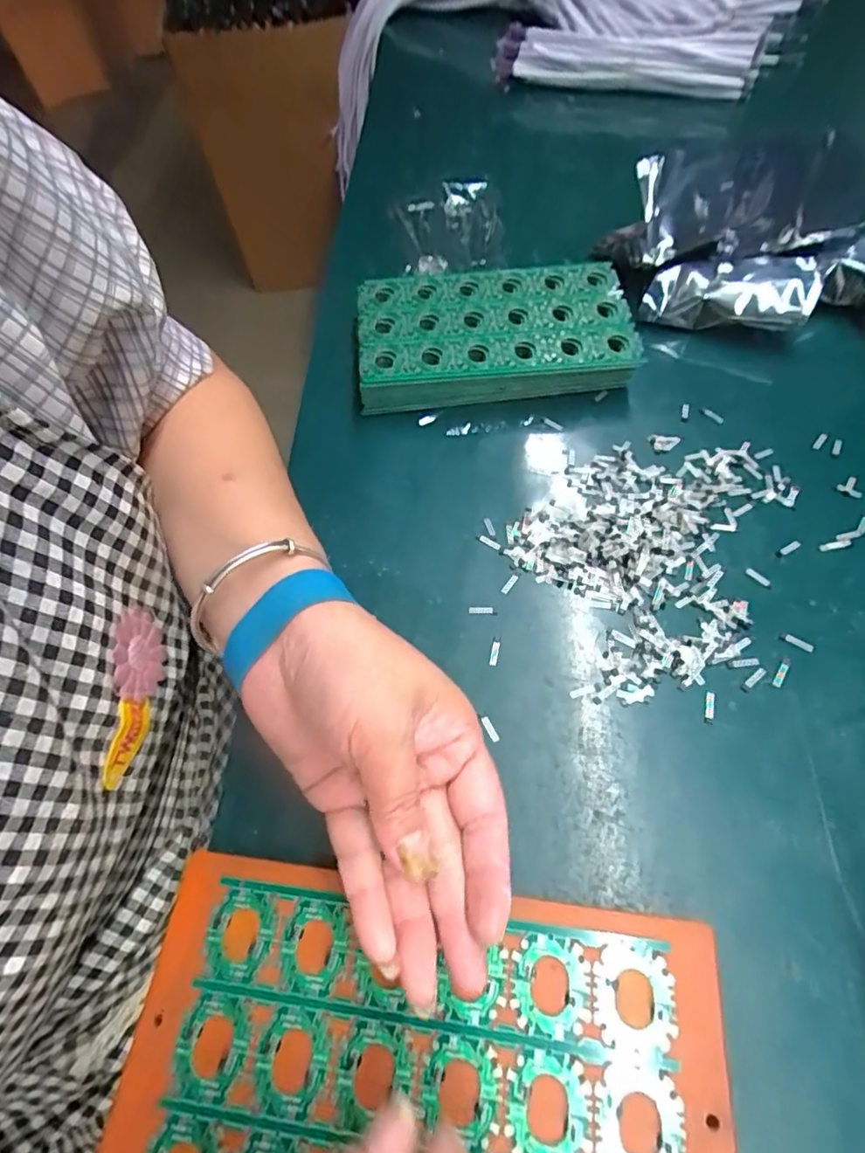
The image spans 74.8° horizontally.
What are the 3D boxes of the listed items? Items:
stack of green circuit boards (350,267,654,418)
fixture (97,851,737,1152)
[{"bbox_3d":[0.047,-0.189,0.450,0.205,0.045,0.116,-6,58,1],"label":"stack of green circuit boards"},{"bbox_3d":[-0.007,0.199,0.224,0.237,0.006,0.133,5,58,8],"label":"fixture"}]

